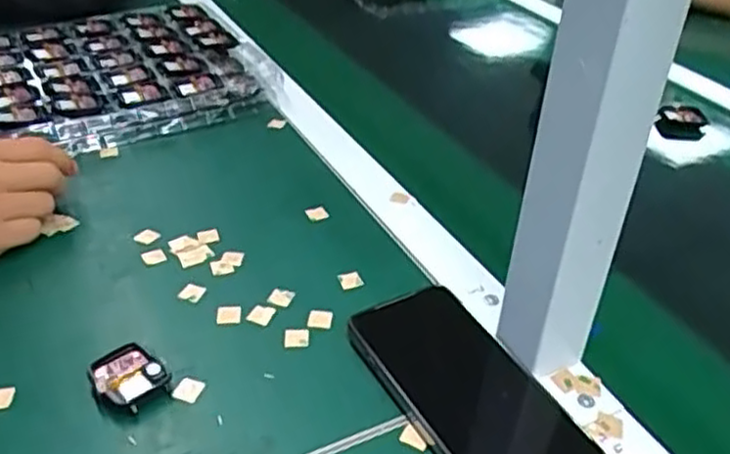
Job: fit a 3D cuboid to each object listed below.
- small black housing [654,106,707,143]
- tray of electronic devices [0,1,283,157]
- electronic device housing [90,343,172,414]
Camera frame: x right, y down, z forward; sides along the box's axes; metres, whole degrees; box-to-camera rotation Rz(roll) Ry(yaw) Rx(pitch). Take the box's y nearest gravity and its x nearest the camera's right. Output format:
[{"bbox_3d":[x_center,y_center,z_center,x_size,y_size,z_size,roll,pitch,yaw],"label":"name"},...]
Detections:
[{"bbox_3d":[0.330,-0.107,0.749,0.050,0.036,0.007,3,14,6],"label":"small black housing"},{"bbox_3d":[-0.263,-0.166,0.757,0.287,0.040,0.267,-16,39,-26],"label":"tray of electronic devices"},{"bbox_3d":[-0.143,0.092,0.428,0.045,0.014,0.038,28,42,30],"label":"electronic device housing"}]

